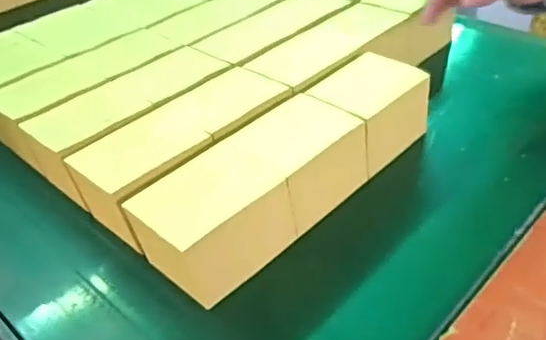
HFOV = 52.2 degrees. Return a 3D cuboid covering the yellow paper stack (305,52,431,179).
[{"bbox_3d":[0.151,-0.092,0.877,0.157,0.106,0.129,-35,47,-30],"label":"yellow paper stack"}]

